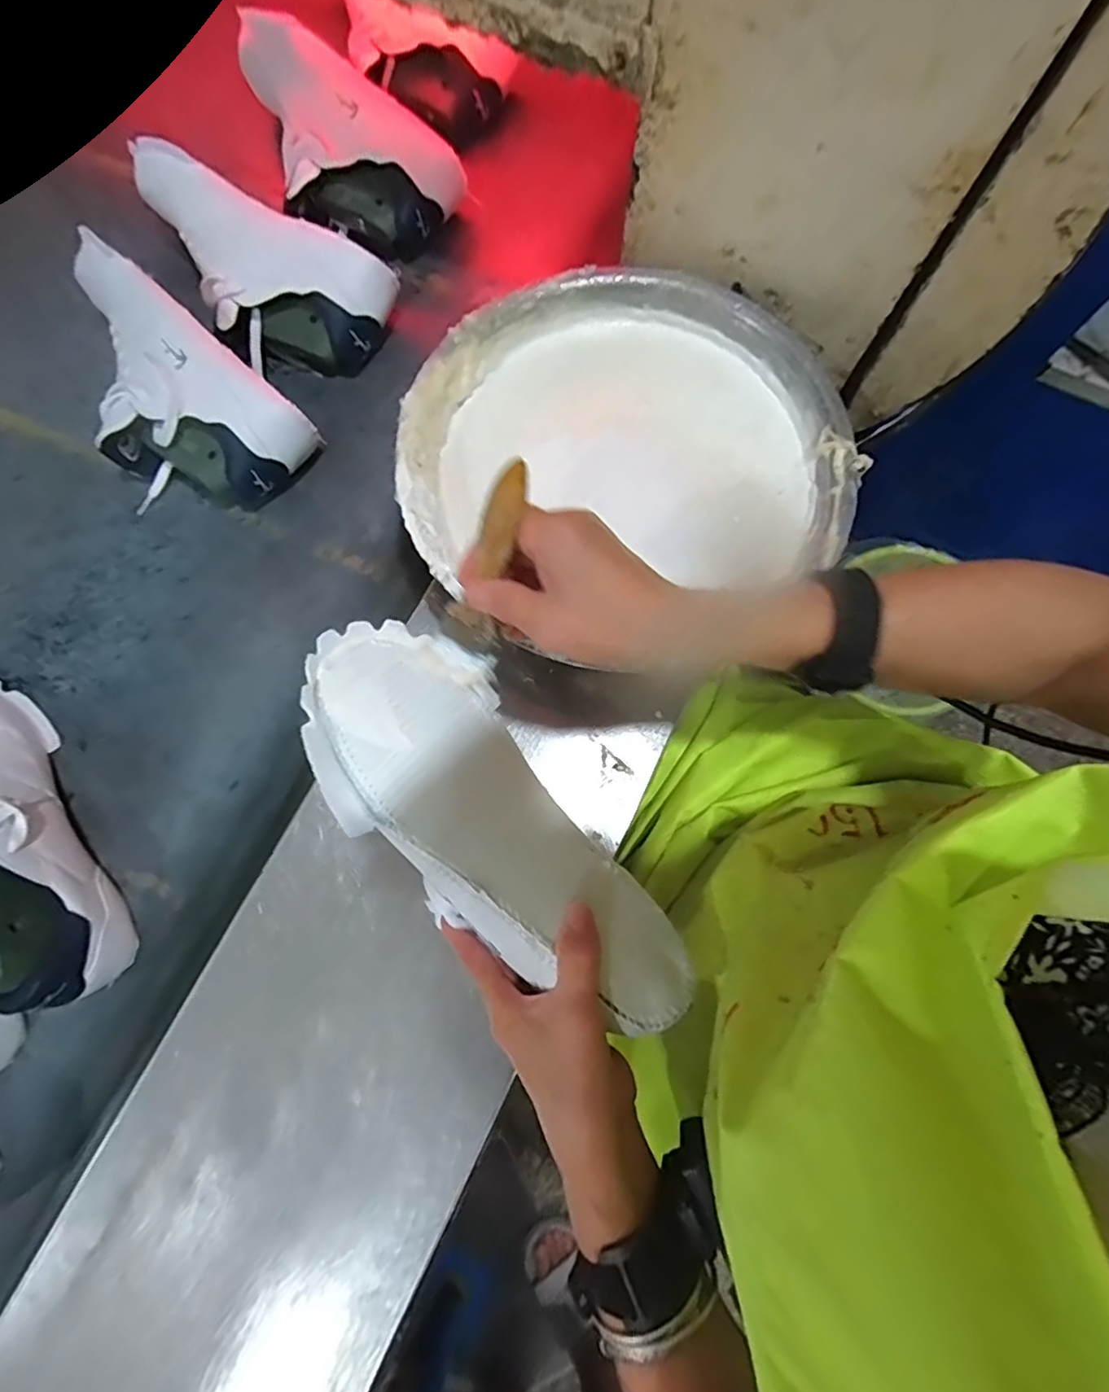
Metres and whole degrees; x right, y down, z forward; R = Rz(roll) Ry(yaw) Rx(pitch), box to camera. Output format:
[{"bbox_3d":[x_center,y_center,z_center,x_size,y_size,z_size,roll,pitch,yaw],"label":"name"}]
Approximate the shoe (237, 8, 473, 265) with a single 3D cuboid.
[{"bbox_3d":[-0.229,-0.562,0.605,0.258,0.090,0.134,34,75,8],"label":"shoe"}]

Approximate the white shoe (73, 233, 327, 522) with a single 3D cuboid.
[{"bbox_3d":[-0.362,-0.272,0.546,0.264,0.100,0.144,40,76,10],"label":"white shoe"}]

